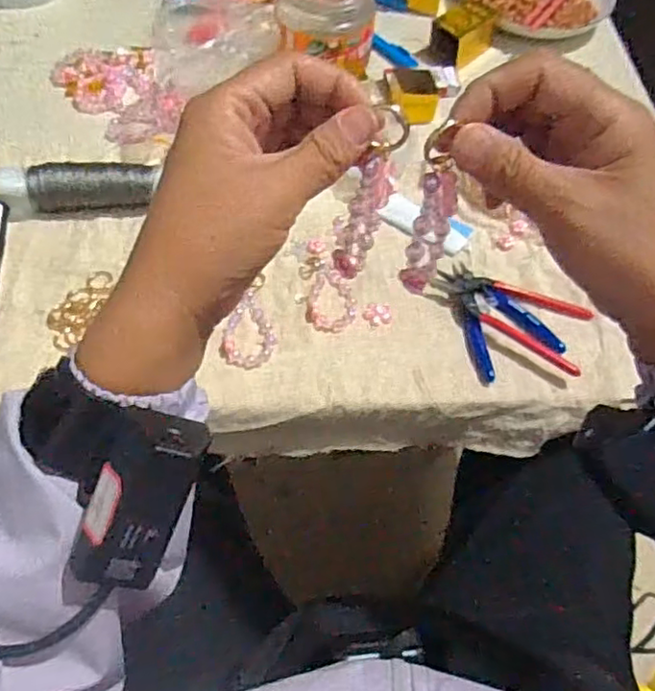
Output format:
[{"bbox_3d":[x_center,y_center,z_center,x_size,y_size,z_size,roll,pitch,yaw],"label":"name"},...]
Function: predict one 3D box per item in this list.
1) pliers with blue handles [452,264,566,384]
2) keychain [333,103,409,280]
[{"bbox_3d":[0.145,-0.029,0.558,0.076,0.010,0.114,-20,61,-15],"label":"pliers with blue handles"},{"bbox_3d":[0.018,-0.071,0.303,0.019,0.089,0.013,36,42,17],"label":"keychain"}]

